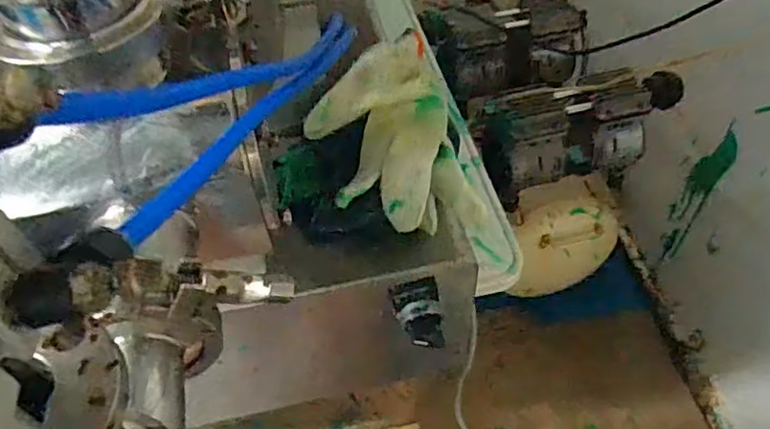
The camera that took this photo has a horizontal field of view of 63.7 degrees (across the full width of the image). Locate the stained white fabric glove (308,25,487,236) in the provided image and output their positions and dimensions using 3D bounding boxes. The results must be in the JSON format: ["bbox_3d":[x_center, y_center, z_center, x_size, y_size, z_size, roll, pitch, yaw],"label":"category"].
[{"bbox_3d":[0.000,-0.053,0.393,0.087,0.041,0.162,-10,51,-7],"label":"stained white fabric glove"}]

